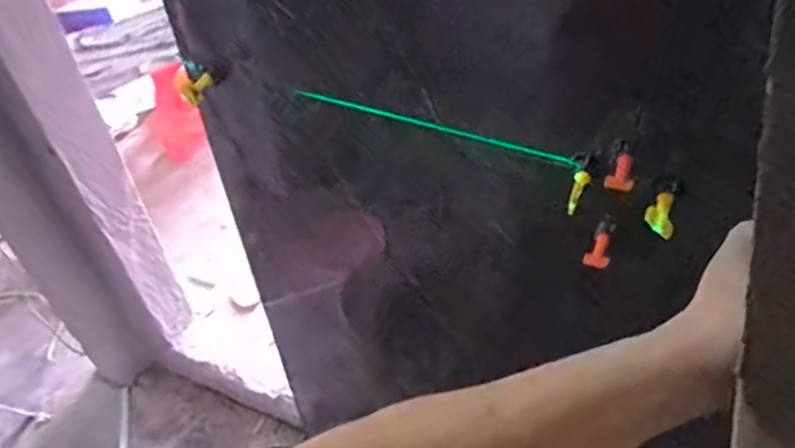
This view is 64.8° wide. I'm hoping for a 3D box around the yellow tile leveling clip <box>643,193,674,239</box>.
[{"bbox_3d":[0.266,-0.010,0.629,0.029,0.016,0.050,20,50,21],"label":"yellow tile leveling clip"}]

